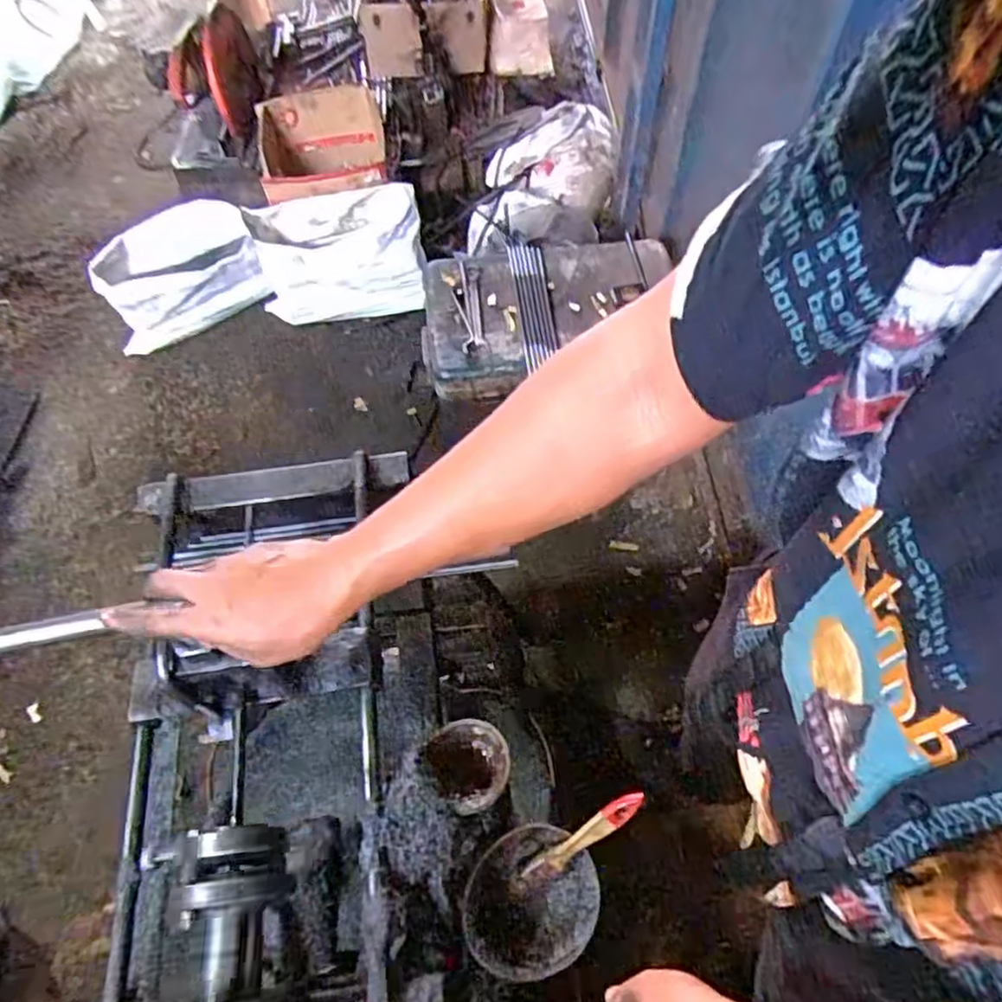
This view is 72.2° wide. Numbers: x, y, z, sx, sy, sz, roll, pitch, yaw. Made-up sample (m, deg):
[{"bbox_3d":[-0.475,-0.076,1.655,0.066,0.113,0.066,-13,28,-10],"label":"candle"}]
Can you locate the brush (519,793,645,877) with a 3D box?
[{"bbox_3d":[0.074,0.304,0.623,0.135,0.016,0.021,-42,70,17],"label":"brush"}]

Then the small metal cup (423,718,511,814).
[{"bbox_3d":[-0.030,0.246,0.650,0.075,0.055,0.080,0,66,0],"label":"small metal cup"}]

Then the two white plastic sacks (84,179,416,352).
[{"bbox_3d":[-0.581,-0.587,1.734,0.817,0.314,0.274,-4,66,13],"label":"two white plastic sacks"}]

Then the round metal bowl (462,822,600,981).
[{"bbox_3d":[0.028,0.367,0.635,0.114,0.040,0.127,40,72,16],"label":"round metal bowl"}]

